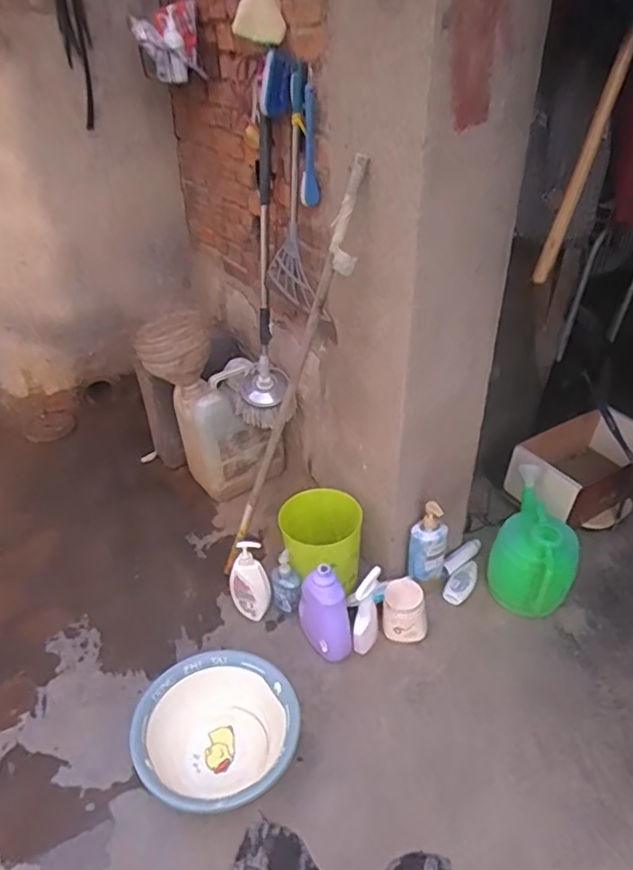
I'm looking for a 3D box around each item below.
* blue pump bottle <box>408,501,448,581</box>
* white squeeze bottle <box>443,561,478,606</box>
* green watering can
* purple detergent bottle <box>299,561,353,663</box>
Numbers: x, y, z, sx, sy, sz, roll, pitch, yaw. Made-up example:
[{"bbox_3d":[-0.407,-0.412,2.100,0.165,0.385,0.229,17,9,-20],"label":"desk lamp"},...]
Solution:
[{"bbox_3d":[0.287,0.285,1.599,0.106,0.254,0.056,-4,25,-3],"label":"blue pump bottle"},{"bbox_3d":[0.411,0.413,1.701,0.064,0.048,0.168,23,40,30],"label":"white squeeze bottle"},{"bbox_3d":[0.592,0.289,1.644,0.207,0.233,0.331,15,36,20],"label":"green watering can"},{"bbox_3d":[0.019,0.436,1.506,0.124,0.282,0.111,-5,33,-4],"label":"purple detergent bottle"}]

